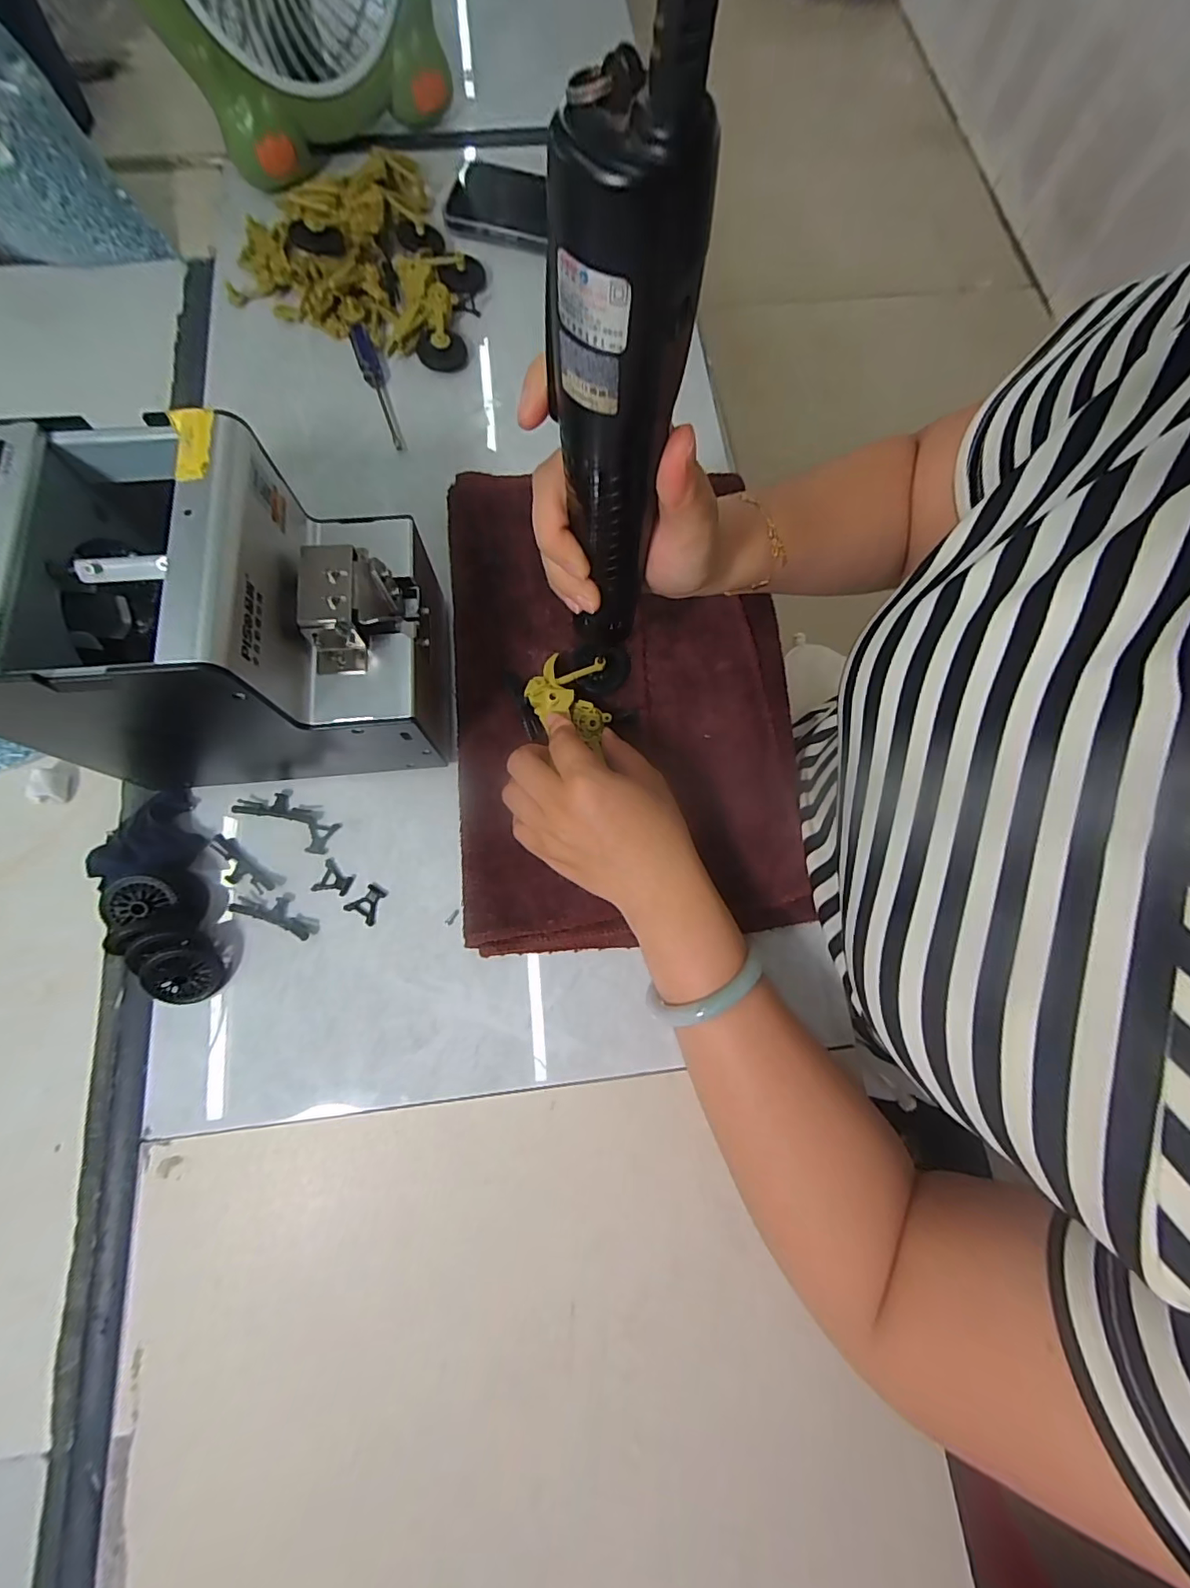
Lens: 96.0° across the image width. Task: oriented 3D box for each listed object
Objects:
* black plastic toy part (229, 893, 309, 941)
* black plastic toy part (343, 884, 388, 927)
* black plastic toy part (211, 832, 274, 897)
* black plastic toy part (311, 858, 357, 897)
[{"bbox_3d":[-0.191,0.069,0.321,0.048,0.005,0.020,21,75,4],"label":"black plastic toy part"},{"bbox_3d":[-0.138,0.066,0.325,0.020,0.004,0.021,33,76,7],"label":"black plastic toy part"},{"bbox_3d":[-0.219,0.046,0.326,0.049,0.004,0.016,41,78,9],"label":"black plastic toy part"},{"bbox_3d":[-0.160,0.053,0.328,0.022,0.004,0.020,23,75,5],"label":"black plastic toy part"}]

